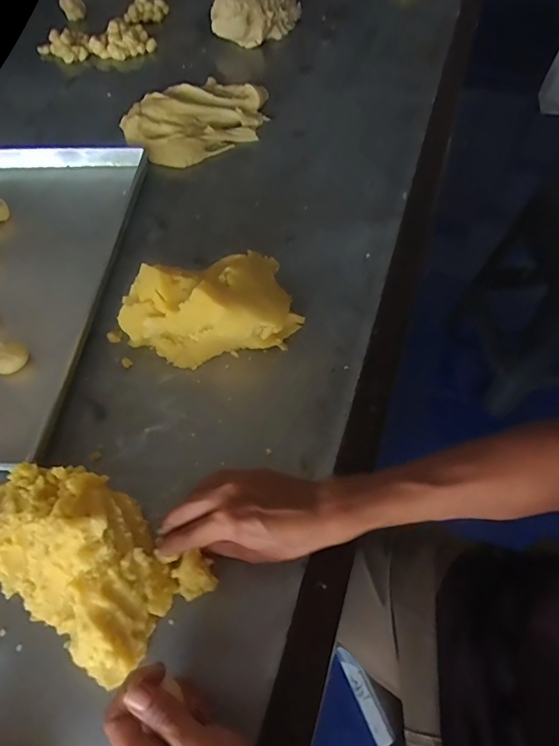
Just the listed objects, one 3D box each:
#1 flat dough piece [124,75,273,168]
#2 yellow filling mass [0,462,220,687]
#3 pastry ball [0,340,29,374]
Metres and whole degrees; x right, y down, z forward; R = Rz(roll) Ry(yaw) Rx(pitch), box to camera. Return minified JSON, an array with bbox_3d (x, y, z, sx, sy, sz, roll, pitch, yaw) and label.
[{"bbox_3d":[-0.130,-0.424,0.747,0.241,0.042,0.161,-29,61,-13],"label":"flat dough piece"},{"bbox_3d":[-0.176,0.149,0.376,0.214,0.073,0.121,25,63,15],"label":"yellow filling mass"},{"bbox_3d":[-0.306,-0.015,0.518,0.035,0.031,0.038,-1,59,2],"label":"pastry ball"}]

